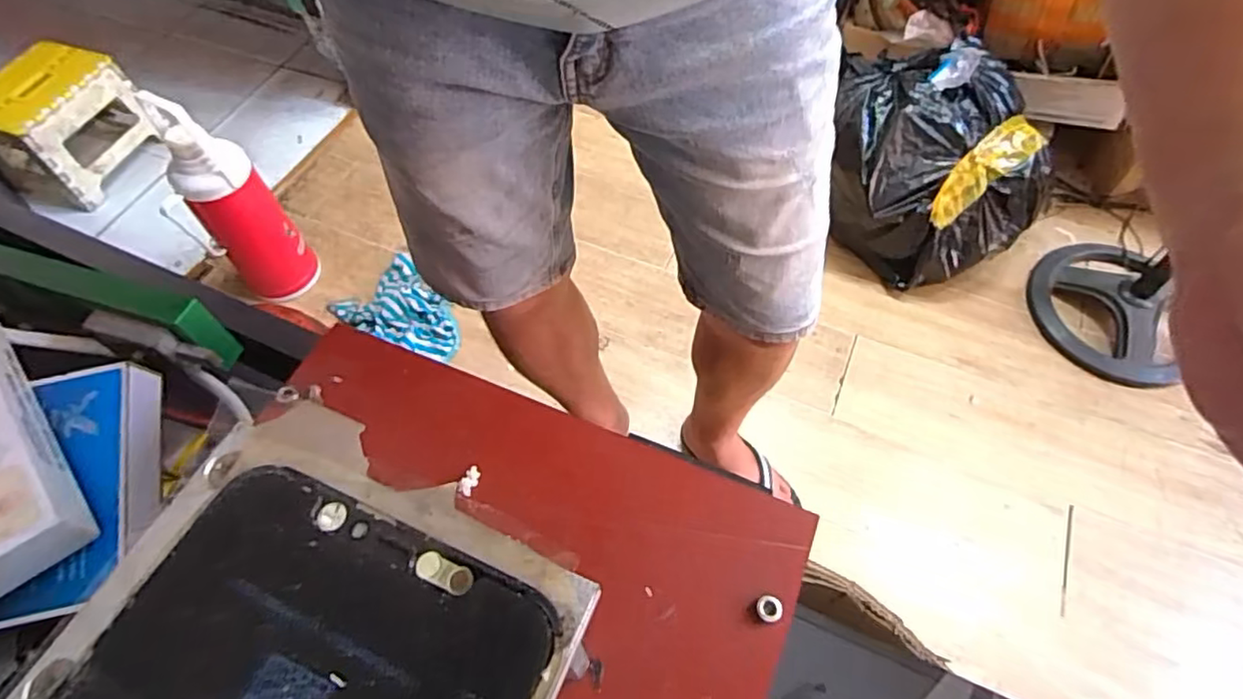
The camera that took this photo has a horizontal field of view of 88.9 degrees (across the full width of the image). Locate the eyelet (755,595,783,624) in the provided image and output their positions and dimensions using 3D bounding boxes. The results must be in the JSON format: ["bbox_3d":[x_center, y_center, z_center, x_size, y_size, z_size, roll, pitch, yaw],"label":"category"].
[{"bbox_3d":[0.036,0.063,0.155,0.006,0.004,0.006,0,59,1],"label":"eyelet"}]

